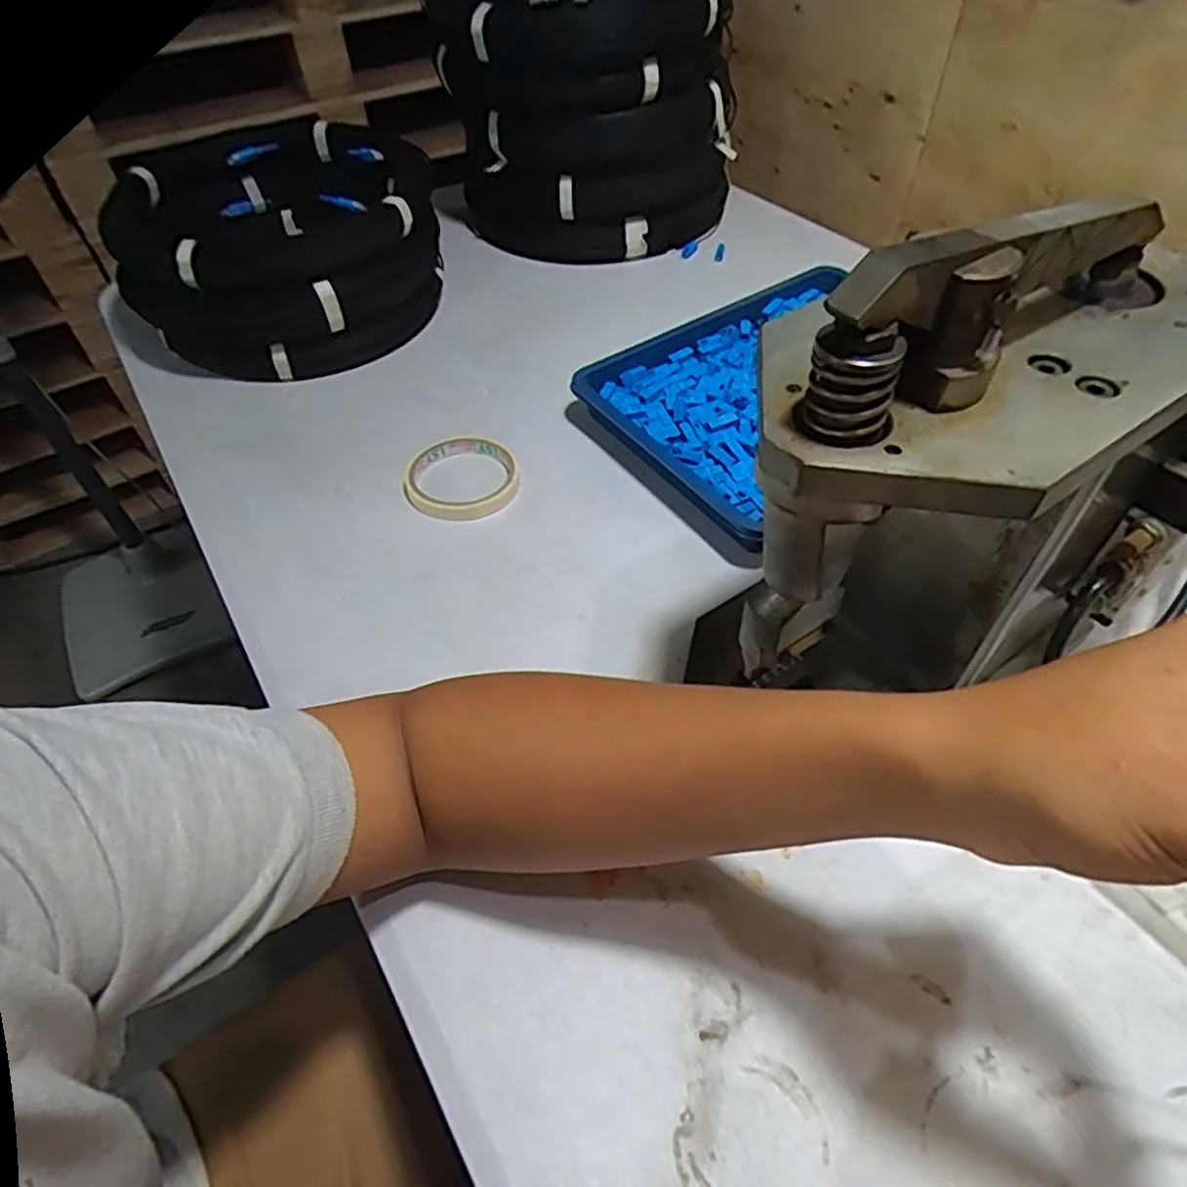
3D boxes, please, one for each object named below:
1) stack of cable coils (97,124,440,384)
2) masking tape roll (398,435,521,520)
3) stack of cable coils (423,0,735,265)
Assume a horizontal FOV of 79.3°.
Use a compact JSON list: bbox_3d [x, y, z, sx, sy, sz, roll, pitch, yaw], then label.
[{"bbox_3d":[-0.304,-0.347,0.702,0.290,0.141,0.283,-12,50,-7],"label":"stack of cable coils"},{"bbox_3d":[-0.107,-0.095,0.576,0.089,0.018,0.088,-1,49,2],"label":"masking tape roll"},{"bbox_3d":[0.008,-0.549,0.748,0.271,0.311,0.302,3,50,5],"label":"stack of cable coils"}]

